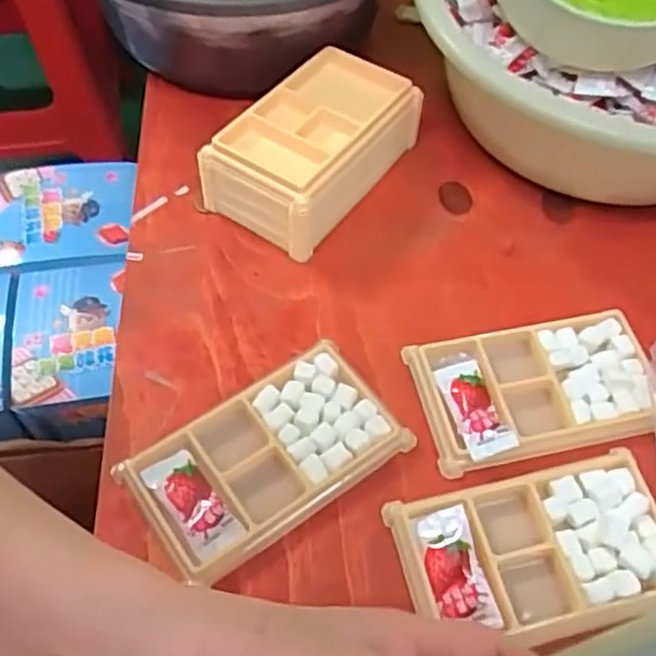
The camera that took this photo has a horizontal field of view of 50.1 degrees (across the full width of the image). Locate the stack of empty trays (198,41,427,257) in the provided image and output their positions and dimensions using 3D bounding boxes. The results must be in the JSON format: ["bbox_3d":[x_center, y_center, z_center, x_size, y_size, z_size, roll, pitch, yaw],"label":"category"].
[{"bbox_3d":[-0.010,-0.118,0.459,0.077,0.055,0.135,32,62,18],"label":"stack of empty trays"}]

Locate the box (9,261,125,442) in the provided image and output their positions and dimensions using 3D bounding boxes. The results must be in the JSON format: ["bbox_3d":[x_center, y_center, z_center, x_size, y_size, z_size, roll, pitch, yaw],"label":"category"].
[{"bbox_3d":[-0.266,0.023,0.737,0.121,0.059,0.187,-5,57,-5],"label":"box"}]

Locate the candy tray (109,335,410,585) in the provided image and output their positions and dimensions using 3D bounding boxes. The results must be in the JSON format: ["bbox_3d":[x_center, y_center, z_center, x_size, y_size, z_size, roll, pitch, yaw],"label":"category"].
[{"bbox_3d":[-0.031,0.067,0.365,0.131,0.015,0.072,-30,63,-20],"label":"candy tray"}]

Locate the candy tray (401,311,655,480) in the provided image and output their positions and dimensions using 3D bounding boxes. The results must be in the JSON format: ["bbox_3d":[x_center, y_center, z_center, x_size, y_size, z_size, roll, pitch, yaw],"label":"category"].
[{"bbox_3d":[0.116,0.031,0.387,0.128,0.014,0.075,-10,58,-6],"label":"candy tray"}]

